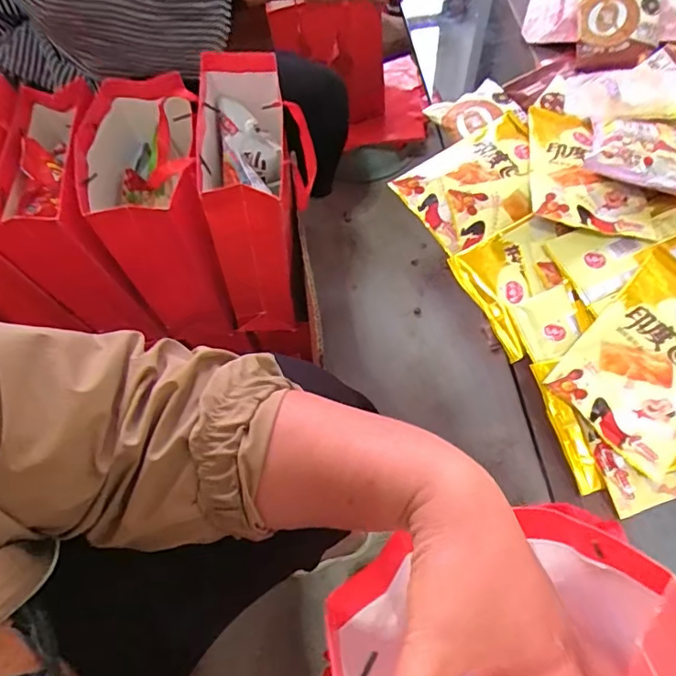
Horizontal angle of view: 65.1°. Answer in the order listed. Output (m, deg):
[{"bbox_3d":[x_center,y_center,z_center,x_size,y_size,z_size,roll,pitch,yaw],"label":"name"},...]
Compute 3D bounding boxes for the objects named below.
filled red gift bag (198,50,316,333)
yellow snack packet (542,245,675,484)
[{"bbox_3d":[-0.086,-0.165,0.616,0.115,0.236,0.204,-8,65,-1],"label":"filled red gift bag"},{"bbox_3d":[0.246,0.012,0.400,0.100,0.028,0.154,42,73,19],"label":"yellow snack packet"}]

